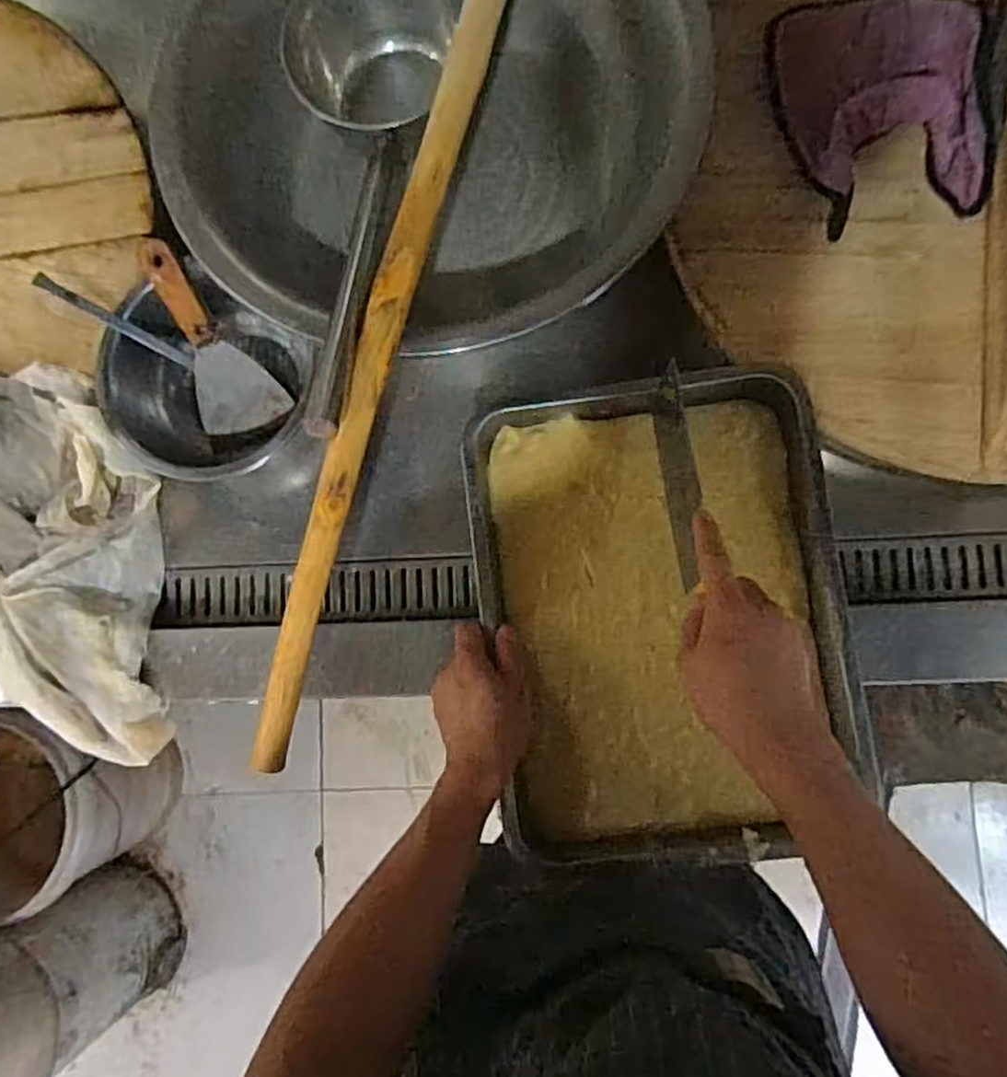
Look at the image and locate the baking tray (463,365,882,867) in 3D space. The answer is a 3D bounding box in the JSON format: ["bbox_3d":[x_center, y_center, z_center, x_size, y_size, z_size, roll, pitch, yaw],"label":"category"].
[{"bbox_3d":[0.128,0.061,0.593,0.283,0.030,0.378,-8,82,4],"label":"baking tray"}]

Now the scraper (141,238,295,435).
[{"bbox_3d":[-0.278,-0.186,0.675,0.080,0.018,0.178,-23,115,1],"label":"scraper"}]

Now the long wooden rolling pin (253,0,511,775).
[{"bbox_3d":[-0.074,-0.211,0.554,0.027,0.027,0.774,15,84,6],"label":"long wooden rolling pin"}]

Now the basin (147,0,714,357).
[{"bbox_3d":[-0.066,-0.374,0.664,0.438,0.159,0.450,-1,82,4],"label":"basin"}]

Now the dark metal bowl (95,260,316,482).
[{"bbox_3d":[-0.281,-0.156,0.687,0.179,0.083,0.170,-1,82,4],"label":"dark metal bowl"}]

